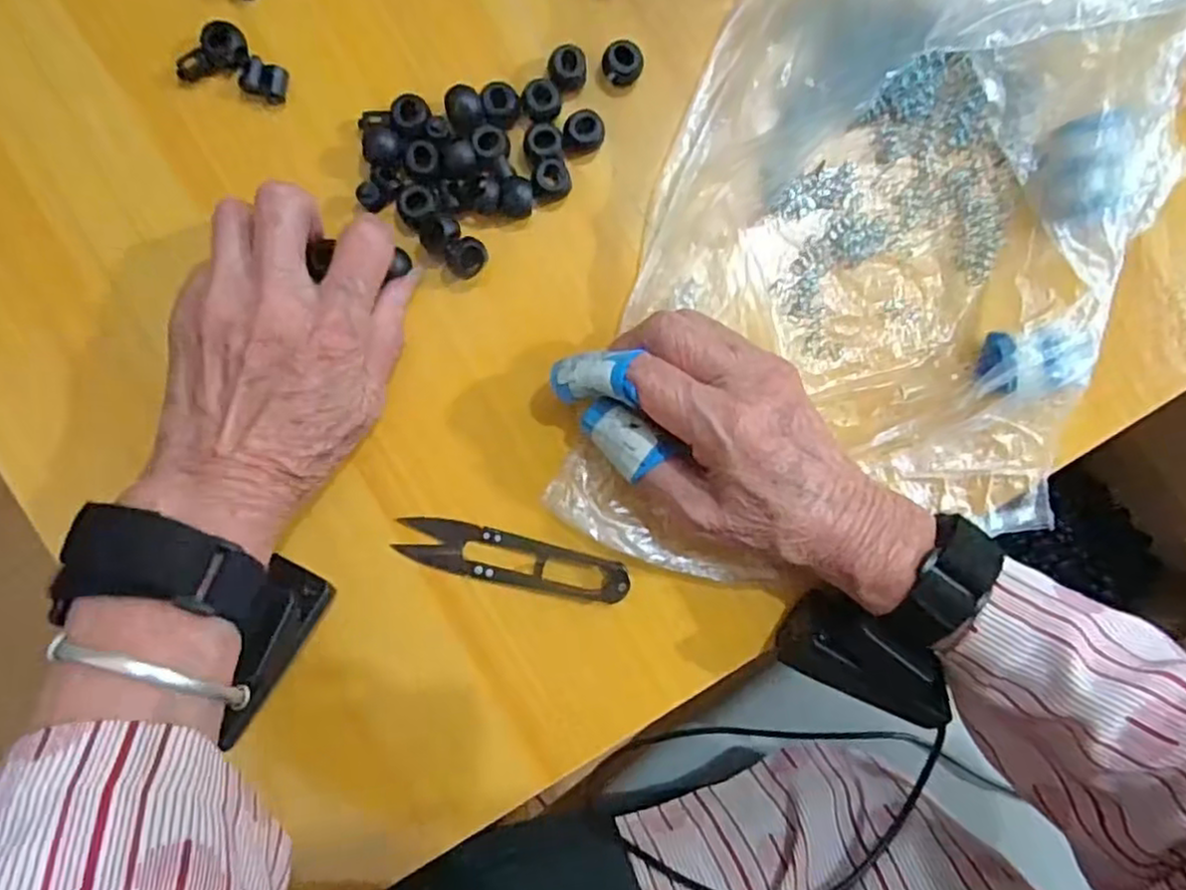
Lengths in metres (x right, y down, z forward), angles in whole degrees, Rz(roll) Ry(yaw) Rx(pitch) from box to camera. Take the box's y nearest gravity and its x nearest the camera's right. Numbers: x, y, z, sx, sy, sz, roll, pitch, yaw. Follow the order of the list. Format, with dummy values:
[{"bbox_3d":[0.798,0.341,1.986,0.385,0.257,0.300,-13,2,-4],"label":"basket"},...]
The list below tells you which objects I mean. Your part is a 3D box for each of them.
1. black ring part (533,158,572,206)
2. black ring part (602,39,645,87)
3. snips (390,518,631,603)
[{"bbox_3d":[-0.019,-0.115,0.307,0.017,0.010,0.016,0,91,-3],"label":"black ring part"},{"bbox_3d":[0.013,-0.166,0.307,0.016,0.013,0.015,0,91,-3],"label":"black ring part"},{"bbox_3d":[-0.035,0.051,0.309,0.101,0.009,0.023,13,90,-3],"label":"snips"}]

